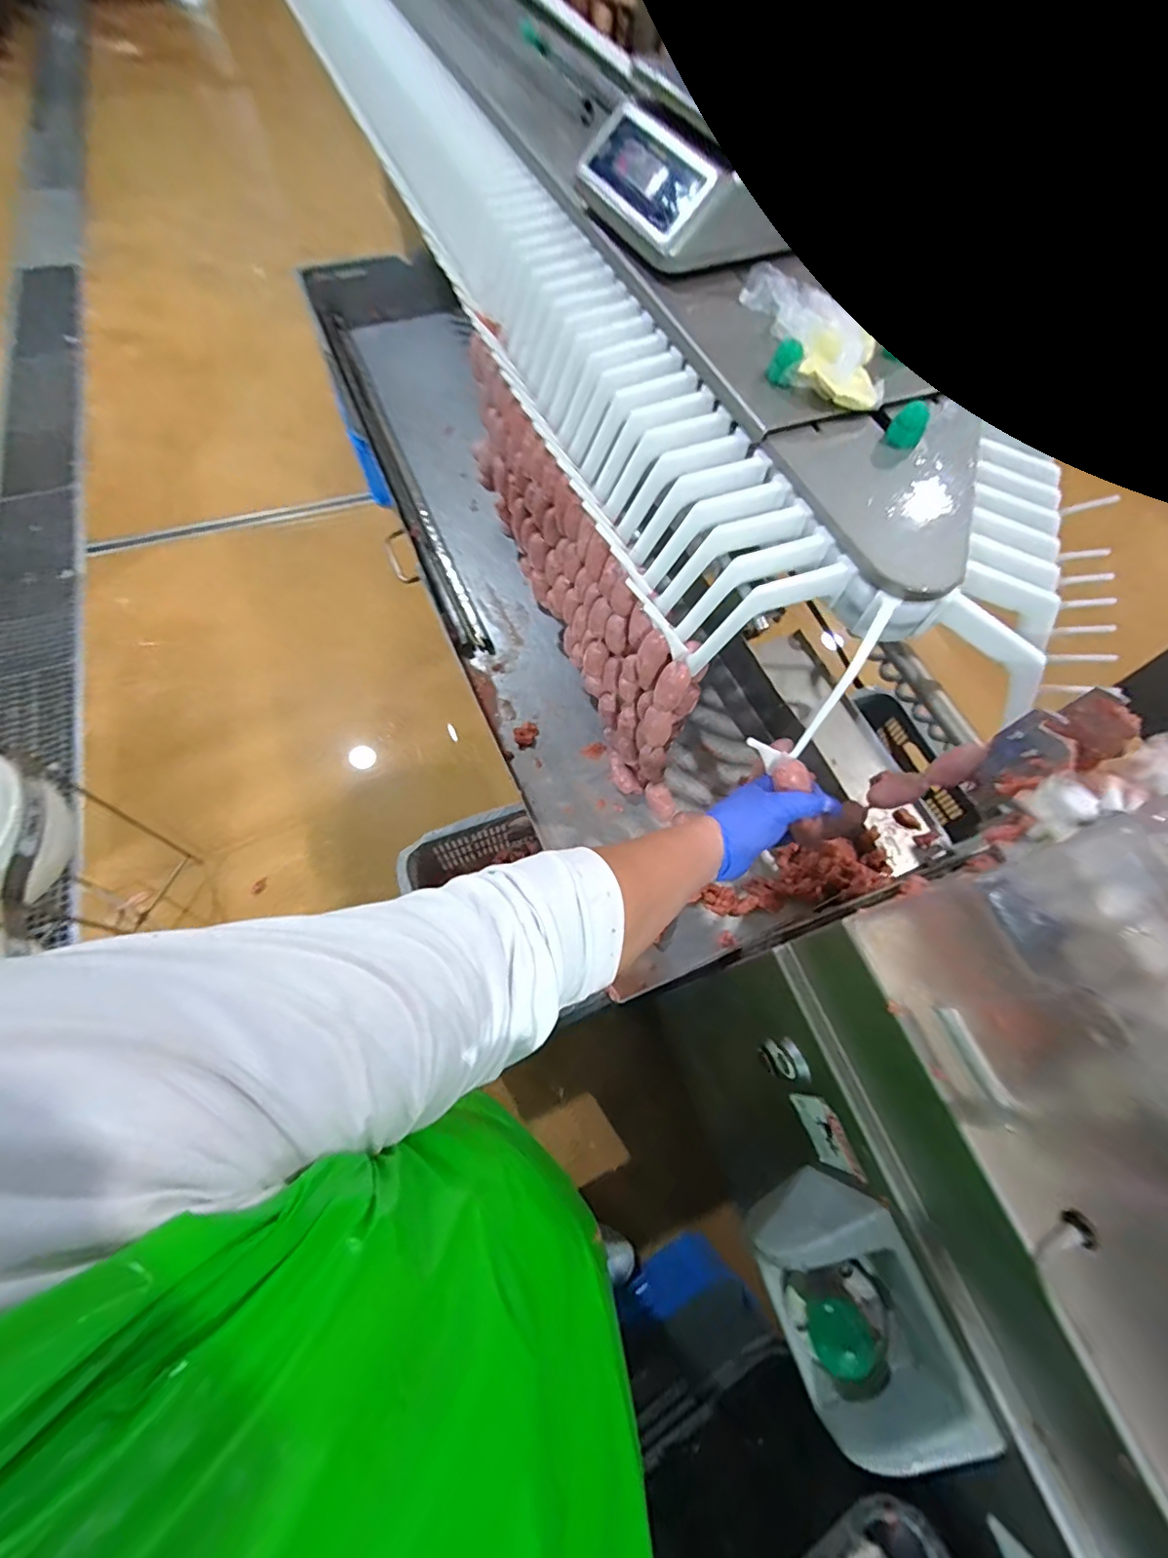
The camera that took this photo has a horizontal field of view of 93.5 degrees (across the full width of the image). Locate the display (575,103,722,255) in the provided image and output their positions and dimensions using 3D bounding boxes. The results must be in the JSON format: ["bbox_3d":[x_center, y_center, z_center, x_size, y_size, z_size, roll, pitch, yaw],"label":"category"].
[{"bbox_3d":[0.068,-0.715,0.653,0.018,0.087,0.221,-1,54,-55],"label":"display"}]

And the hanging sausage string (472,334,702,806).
[{"bbox_3d":[-0.024,-0.284,0.781,0.062,0.316,0.685,-22,67,-14],"label":"hanging sausage string"}]

